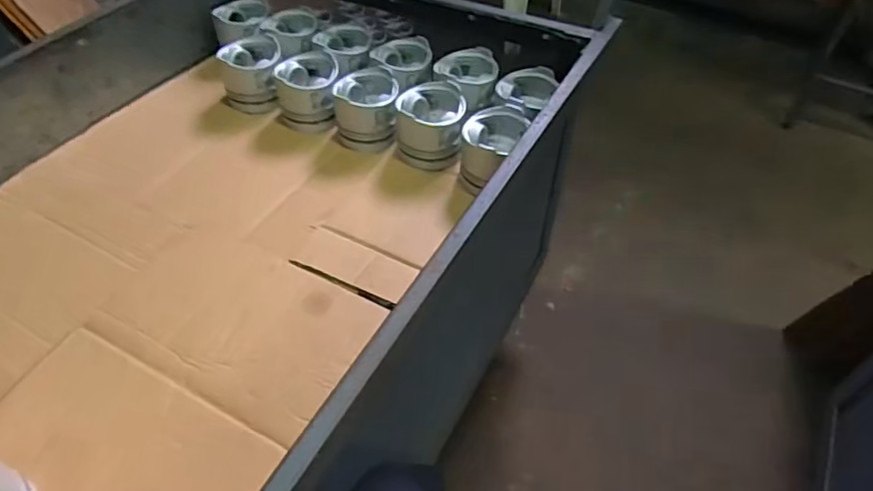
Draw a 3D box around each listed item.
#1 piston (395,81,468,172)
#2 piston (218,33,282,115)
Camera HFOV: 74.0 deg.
[{"bbox_3d":[-0.009,-0.186,0.887,0.105,0.083,0.110,-1,49,-1],"label":"piston"},{"bbox_3d":[-0.314,-0.289,0.991,0.108,0.082,0.101,-9,50,-8],"label":"piston"}]

